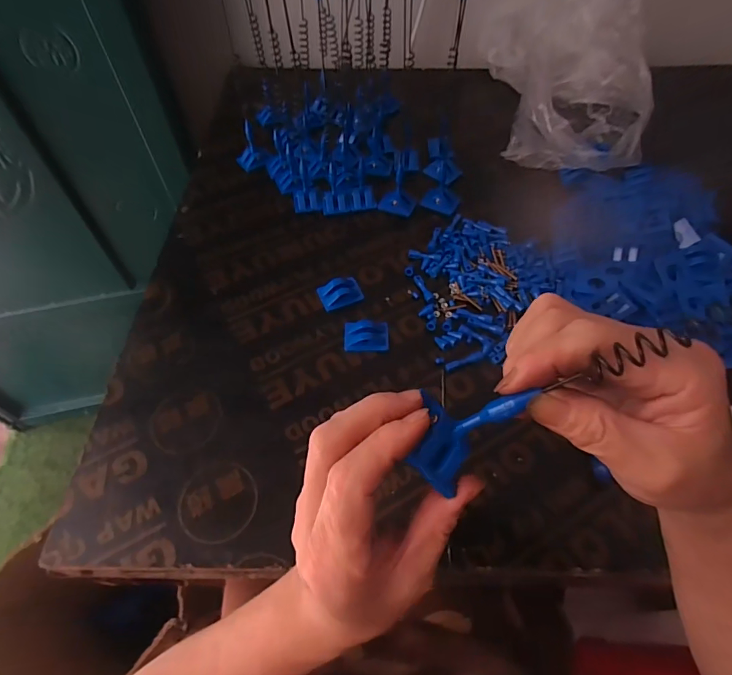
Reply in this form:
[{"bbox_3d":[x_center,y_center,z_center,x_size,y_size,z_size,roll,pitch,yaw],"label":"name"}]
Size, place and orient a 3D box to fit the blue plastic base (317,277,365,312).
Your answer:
[{"bbox_3d":[-0.028,-0.049,0.471,0.044,0.014,0.029,-24,58,-15],"label":"blue plastic base"}]

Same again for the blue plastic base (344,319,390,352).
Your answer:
[{"bbox_3d":[0.001,-0.003,0.440,0.044,0.010,0.037,-1,55,1],"label":"blue plastic base"}]

